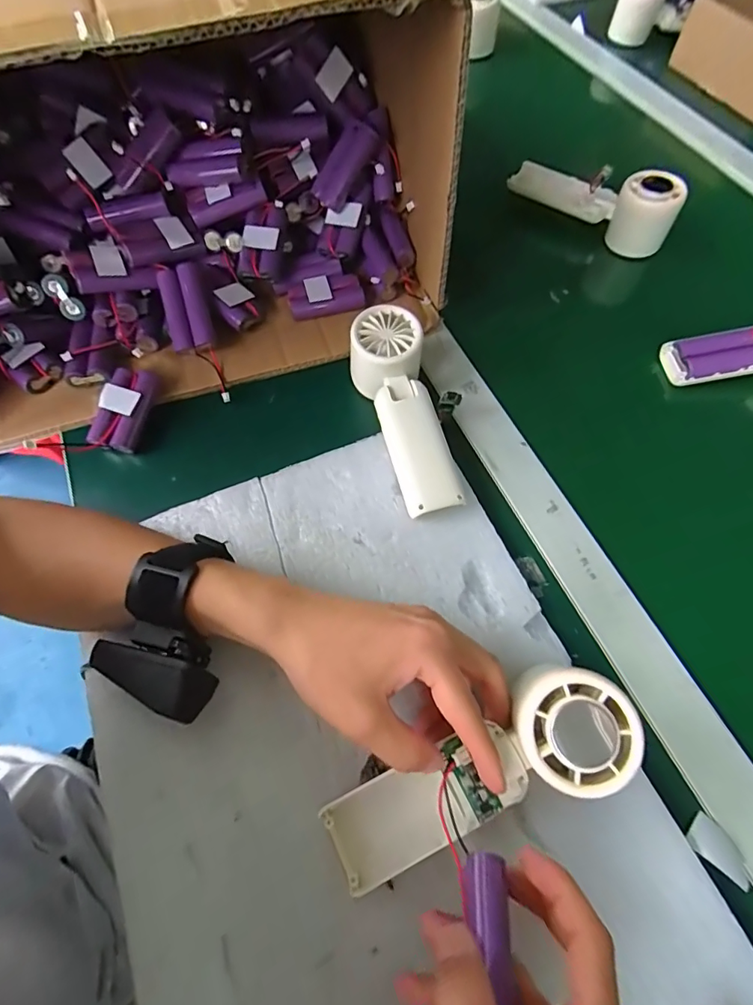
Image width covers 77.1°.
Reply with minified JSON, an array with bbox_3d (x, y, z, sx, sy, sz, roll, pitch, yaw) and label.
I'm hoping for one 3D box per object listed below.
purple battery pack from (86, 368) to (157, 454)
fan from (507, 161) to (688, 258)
[{"bbox_3d":[-0.201,-0.074,0.377,0.033,0.023,0.069,13,65,7],"label":"purple battery pack"},{"bbox_3d":[0.222,-0.311,0.475,0.163,0.055,0.056,37,70,17],"label":"fan"}]

